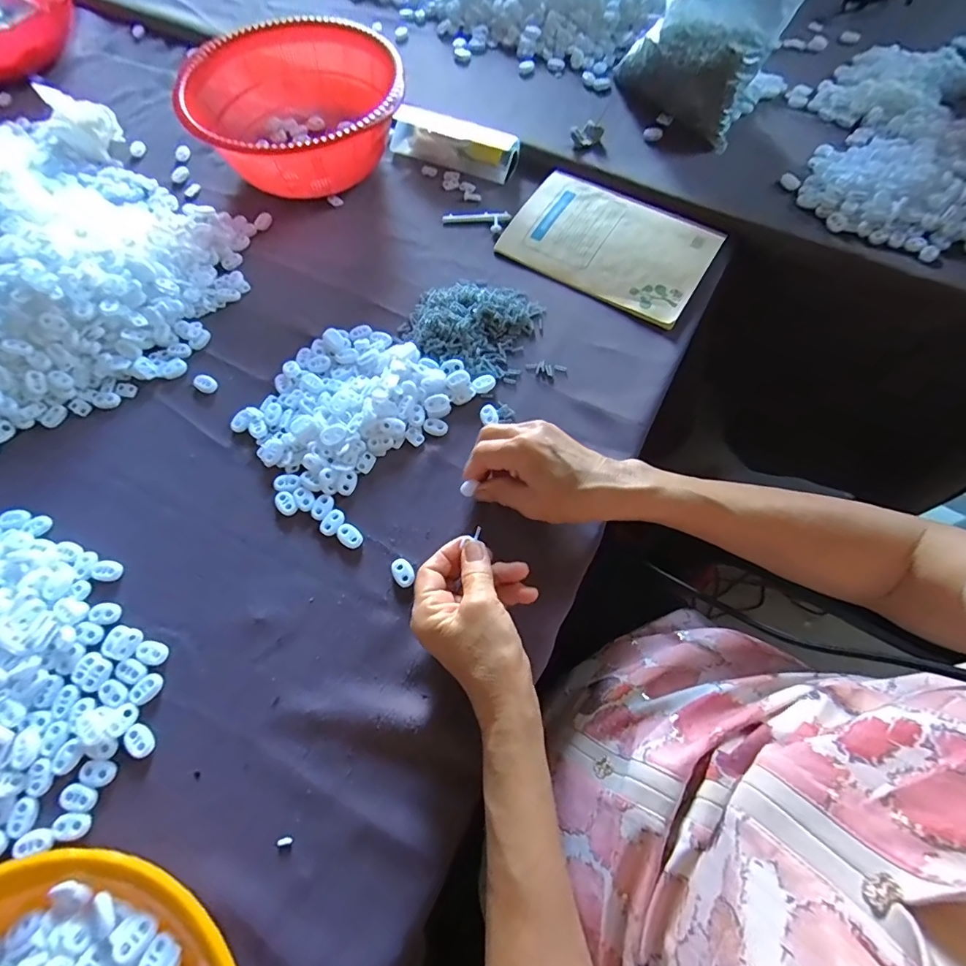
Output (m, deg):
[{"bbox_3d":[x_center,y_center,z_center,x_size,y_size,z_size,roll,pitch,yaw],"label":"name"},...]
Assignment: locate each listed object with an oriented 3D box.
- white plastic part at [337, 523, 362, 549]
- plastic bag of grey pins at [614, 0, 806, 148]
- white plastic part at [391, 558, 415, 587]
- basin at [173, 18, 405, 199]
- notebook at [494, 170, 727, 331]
[{"bbox_3d":[-0.107,0.042,0.383,0.022,0.004,0.016,32,71,15],"label":"white plastic part"},{"bbox_3d":[0.252,-0.517,0.530,0.157,0.152,0.139,41,74,18],"label":"plastic bag of grey pins"},{"bbox_3d":[-0.062,0.070,0.375,0.015,0.004,0.024,-29,68,-10],"label":"white plastic part"},{"bbox_3d":[-0.201,-0.422,0.542,0.223,0.082,0.234,-1,66,2],"label":"basin"},{"bbox_3d":[0.135,-0.258,0.507,0.203,0.009,0.140,30,71,15],"label":"notebook"}]

